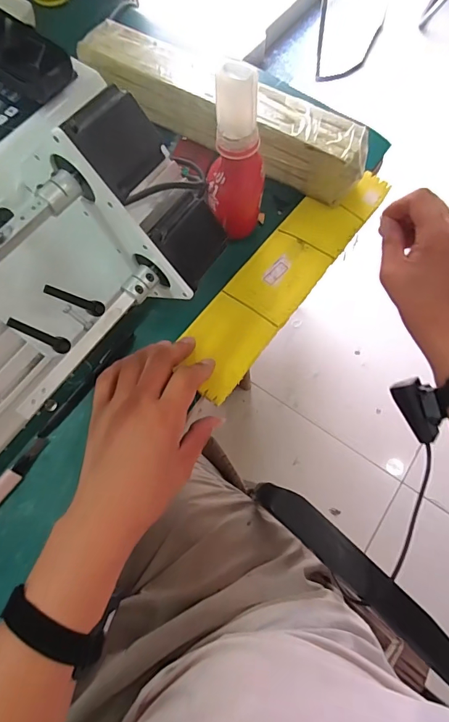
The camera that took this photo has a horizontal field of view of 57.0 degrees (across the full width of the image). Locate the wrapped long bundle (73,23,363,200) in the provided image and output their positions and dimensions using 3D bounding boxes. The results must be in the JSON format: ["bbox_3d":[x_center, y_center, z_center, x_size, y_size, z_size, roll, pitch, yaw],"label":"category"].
[{"bbox_3d":[-0.003,-0.301,0.490,0.368,0.061,0.078,29,72,8],"label":"wrapped long bundle"}]

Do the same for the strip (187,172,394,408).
[{"bbox_3d":[0.070,-0.104,0.459,0.073,0.007,0.334,37,73,10],"label":"strip"}]

